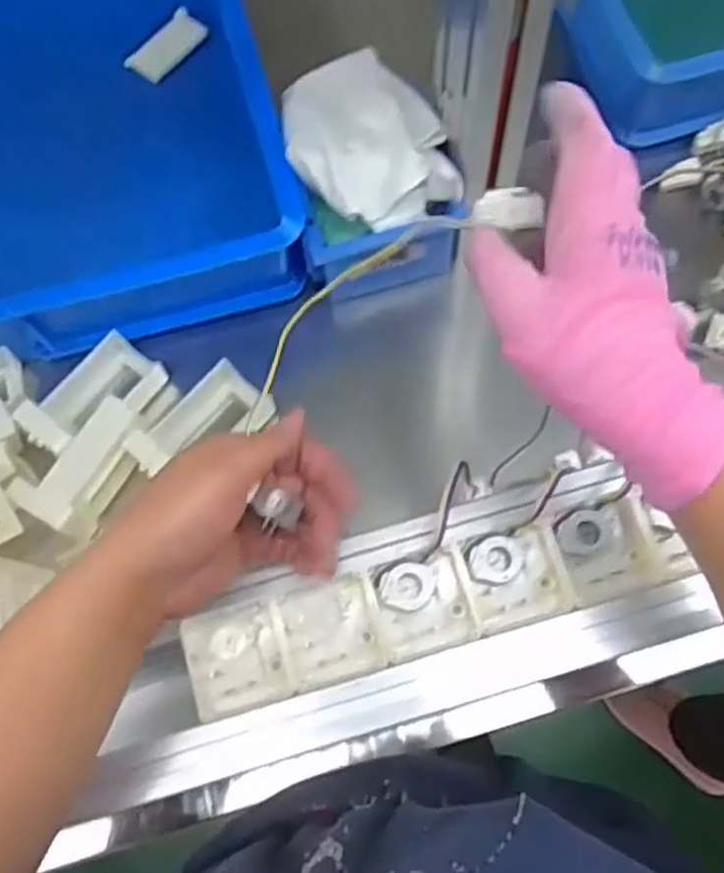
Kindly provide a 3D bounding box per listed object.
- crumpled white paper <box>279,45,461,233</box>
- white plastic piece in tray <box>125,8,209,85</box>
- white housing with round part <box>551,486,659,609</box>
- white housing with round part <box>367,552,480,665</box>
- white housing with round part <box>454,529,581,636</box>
[{"bbox_3d":[0.000,-0.231,0.578,0.109,0.034,0.155,-15,69,-3],"label":"crumpled white paper"},{"bbox_3d":[-0.183,-0.368,0.726,0.039,0.004,0.078,41,81,8],"label":"white plastic piece in tray"},{"bbox_3d":[0.131,0.061,0.414,0.055,0.019,0.047,-17,69,-4],"label":"white housing with round part"},{"bbox_3d":[0.031,0.088,0.405,0.050,0.015,0.048,-17,69,-4],"label":"white housing with round part"},{"bbox_3d":[0.081,0.075,0.409,0.051,0.018,0.047,-16,69,-4],"label":"white housing with round part"}]

